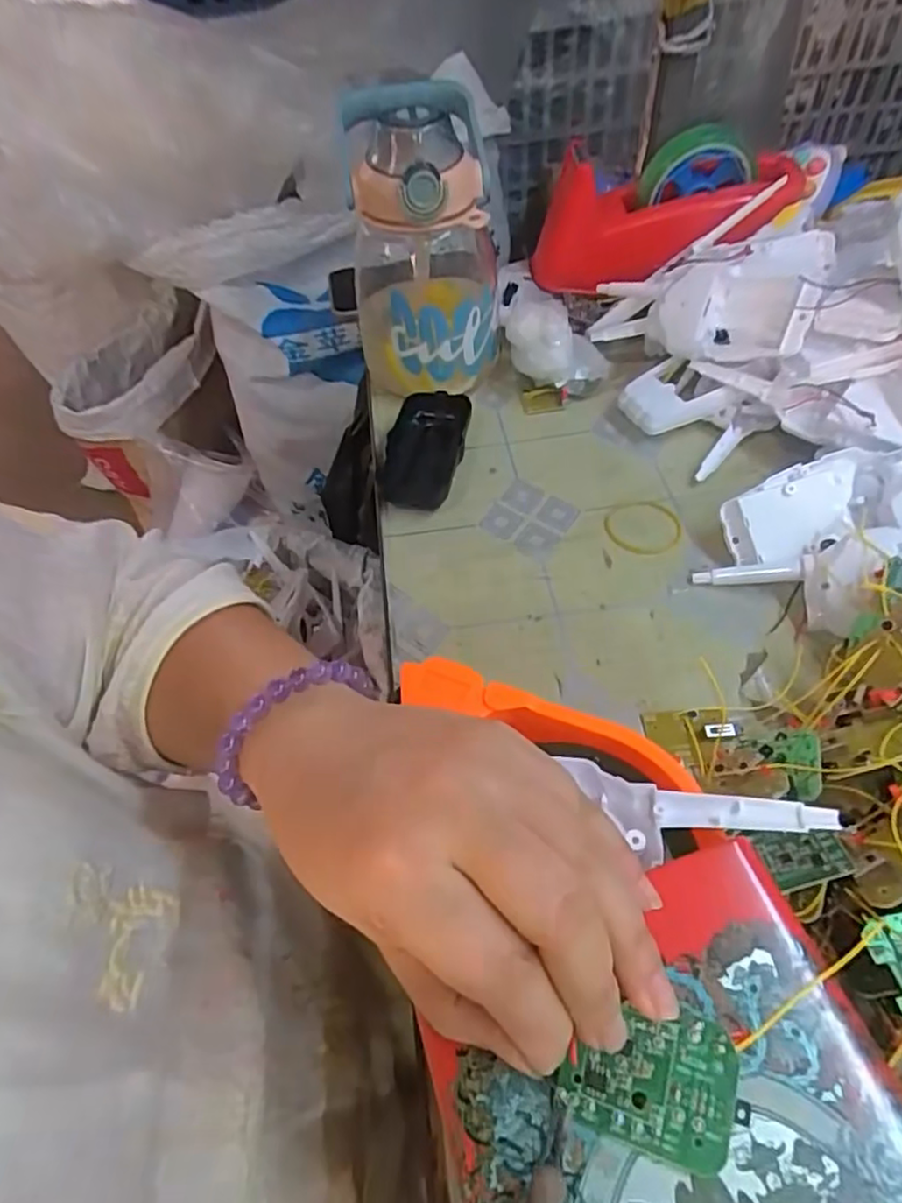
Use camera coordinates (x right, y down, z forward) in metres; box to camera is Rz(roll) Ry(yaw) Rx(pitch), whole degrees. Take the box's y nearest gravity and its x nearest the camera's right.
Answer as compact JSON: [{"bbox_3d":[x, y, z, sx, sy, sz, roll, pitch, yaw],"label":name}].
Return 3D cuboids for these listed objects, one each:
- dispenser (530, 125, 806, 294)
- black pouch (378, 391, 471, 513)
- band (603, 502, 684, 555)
[{"bbox_3d":[0.161,-0.312,0.505,0.213,0.110,0.068,-9,49,21],"label":"dispenser"},{"bbox_3d":[-0.017,-0.110,0.469,0.056,0.028,0.108,2,52,6],"label":"black pouch"},{"bbox_3d":[0.126,-0.050,0.422,0.049,0.004,0.047,8,53,11],"label":"band"}]

